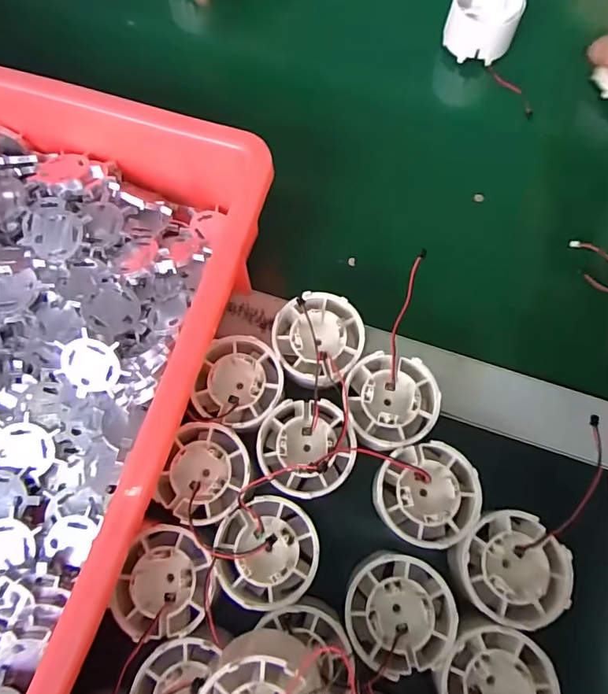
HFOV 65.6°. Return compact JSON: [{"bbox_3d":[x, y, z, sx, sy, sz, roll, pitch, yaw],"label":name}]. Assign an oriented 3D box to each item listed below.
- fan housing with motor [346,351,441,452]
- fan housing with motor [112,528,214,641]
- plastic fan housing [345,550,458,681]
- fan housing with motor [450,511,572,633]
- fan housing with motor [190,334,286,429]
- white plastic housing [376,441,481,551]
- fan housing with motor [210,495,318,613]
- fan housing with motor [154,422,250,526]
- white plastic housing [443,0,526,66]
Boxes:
[{"bbox_3d":[0.048,0.031,0.262,0.048,0.018,0.050,0,72,1],"label":"fan housing with motor"},{"bbox_3d":[-0.068,0.118,0.235,0.045,0.023,0.051,15,73,6],"label":"fan housing with motor"},{"bbox_3d":[0.046,0.128,0.230,0.050,0.020,0.051,0,72,1],"label":"plastic fan housing"},{"bbox_3d":[0.103,0.110,0.235,0.051,0.016,0.050,40,77,13],"label":"fan housing with motor"},{"bbox_3d":[-0.035,0.022,0.269,0.046,0.021,0.050,19,73,7],"label":"fan housing with motor"},{"bbox_3d":[0.064,0.077,0.247,0.053,0.016,0.049,0,72,1],"label":"white plastic housing"},{"bbox_3d":[-0.018,0.104,0.242,0.049,0.021,0.050,0,72,1],"label":"fan housing with motor"},{"bbox_3d":[-0.051,0.069,0.255,0.045,0.023,0.049,0,72,1],"label":"fan housing with motor"},{"bbox_3d":[0.137,-0.250,0.365,0.051,0.044,0.044,12,73,5],"label":"white plastic housing"}]

